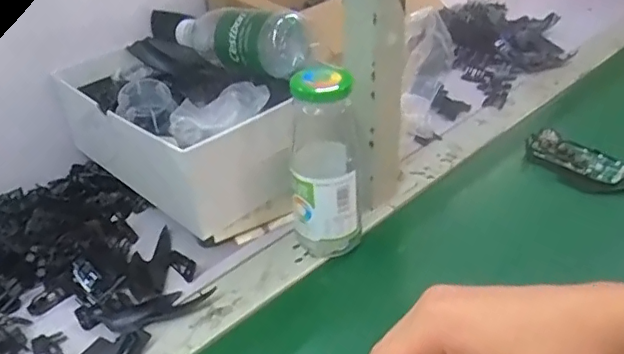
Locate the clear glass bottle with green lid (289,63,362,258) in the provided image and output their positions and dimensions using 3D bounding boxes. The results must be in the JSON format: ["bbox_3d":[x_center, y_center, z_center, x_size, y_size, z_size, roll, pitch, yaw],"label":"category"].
[{"bbox_3d":[0.011,-0.011,0.471,0.058,0.166,0.066,-1,37,0],"label":"clear glass bottle with green lid"}]

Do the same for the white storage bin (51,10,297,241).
[{"bbox_3d":[-0.128,-0.047,0.535,0.139,0.126,0.246,-28,45,-31],"label":"white storage bin"}]

